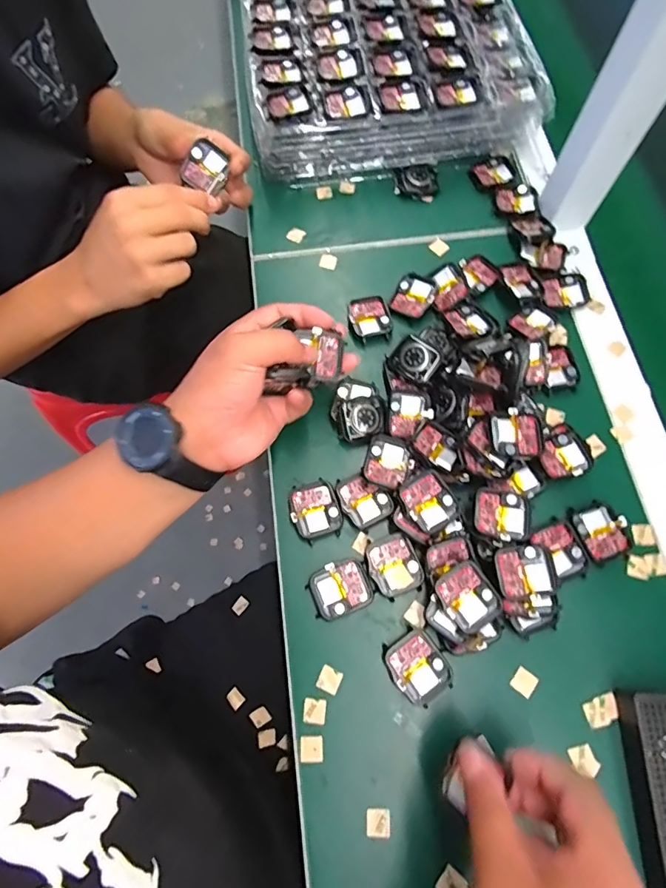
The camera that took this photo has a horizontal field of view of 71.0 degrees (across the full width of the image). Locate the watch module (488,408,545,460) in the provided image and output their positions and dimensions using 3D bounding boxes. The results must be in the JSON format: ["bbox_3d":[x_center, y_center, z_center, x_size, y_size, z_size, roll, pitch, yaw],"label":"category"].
[{"bbox_3d":[0.146,-0.008,0.366,0.040,0.010,0.036,-2,70,-1],"label":"watch module"}]

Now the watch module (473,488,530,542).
[{"bbox_3d":[0.127,0.053,0.353,0.040,0.005,0.039,6,67,2],"label":"watch module"}]

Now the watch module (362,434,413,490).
[{"bbox_3d":[0.045,0.015,0.377,0.037,0.010,0.042,18,71,7],"label":"watch module"}]

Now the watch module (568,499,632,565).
[{"bbox_3d":[0.209,0.068,0.366,0.038,0.010,0.044,-17,71,-6],"label":"watch module"}]

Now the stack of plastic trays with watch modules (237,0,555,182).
[{"bbox_3d":[0.054,-0.419,0.521,0.289,0.086,0.261,-6,69,-2],"label":"stack of plastic trays with watch modules"}]

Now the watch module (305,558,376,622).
[{"bbox_3d":[0.006,0.110,0.355,0.046,0.008,0.037,-23,71,-8],"label":"watch module"}]

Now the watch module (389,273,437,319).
[{"bbox_3d":[0.076,-0.139,0.434,0.035,0.006,0.042,27,72,10],"label":"watch module"}]

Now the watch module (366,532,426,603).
[{"bbox_3d":[0.048,0.094,0.360,0.037,0.011,0.044,-22,71,-7],"label":"watch module"}]

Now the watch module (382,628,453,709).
[{"bbox_3d":[0.061,0.160,0.334,0.039,0.008,0.044,-32,73,-11],"label":"watch module"}]

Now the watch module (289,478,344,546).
[{"bbox_3d":[-0.014,0.054,0.377,0.038,0.009,0.044,-18,71,-6],"label":"watch module"}]

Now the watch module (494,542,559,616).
[{"bbox_3d":[0.141,0.097,0.339,0.042,0.007,0.045,-14,72,-4],"label":"watch module"}]

